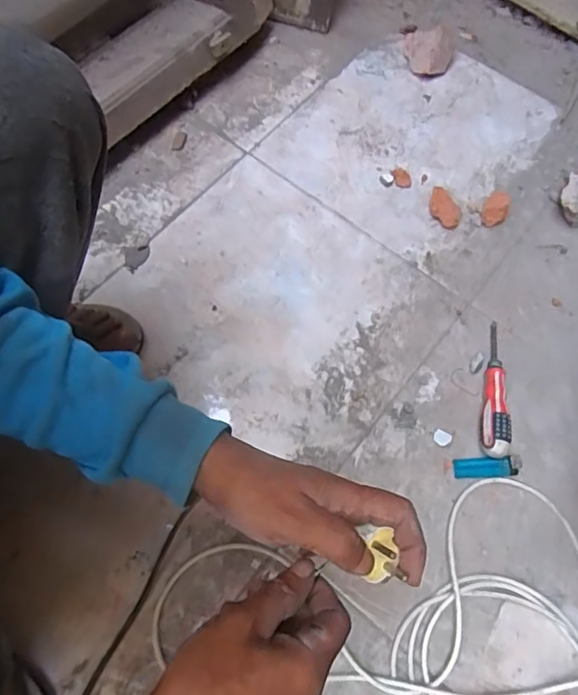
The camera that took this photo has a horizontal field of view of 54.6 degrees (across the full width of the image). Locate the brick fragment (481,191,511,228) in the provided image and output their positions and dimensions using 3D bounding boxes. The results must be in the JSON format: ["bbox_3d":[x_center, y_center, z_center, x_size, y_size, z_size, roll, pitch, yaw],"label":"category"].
[{"bbox_3d":[0.295,-0.199,0.799,0.034,0.019,0.059,25,69,8],"label":"brick fragment"}]

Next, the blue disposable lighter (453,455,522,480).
[{"bbox_3d":[0.237,0.143,0.664,0.083,0.007,0.024,-3,68,-3],"label":"blue disposable lighter"}]

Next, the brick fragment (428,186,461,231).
[{"bbox_3d":[0.221,-0.200,0.803,0.037,0.013,0.069,-22,70,-11],"label":"brick fragment"}]

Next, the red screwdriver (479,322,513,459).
[{"bbox_3d":[0.256,0.045,0.690,0.033,0.038,0.178,11,68,3],"label":"red screwdriver"}]

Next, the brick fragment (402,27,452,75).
[{"bbox_3d":[0.223,-0.478,0.898,0.081,0.051,0.073,16,68,5],"label":"brick fragment"}]

